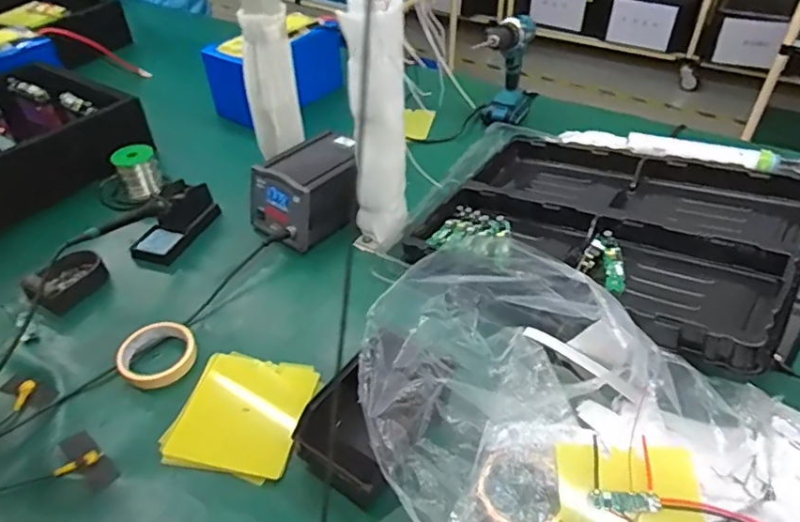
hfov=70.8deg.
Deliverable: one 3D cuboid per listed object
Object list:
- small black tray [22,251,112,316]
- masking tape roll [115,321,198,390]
[{"bbox_3d":[-0.486,0.033,0.836,0.056,0.042,0.108,24,48,25],"label":"small black tray"},{"bbox_3d":[-0.308,0.119,0.714,0.091,0.030,0.091,-1,42,1],"label":"masking tape roll"}]

